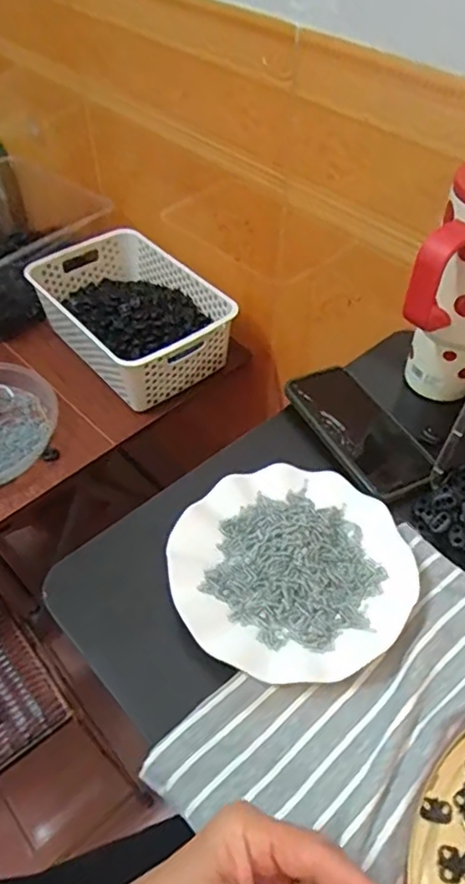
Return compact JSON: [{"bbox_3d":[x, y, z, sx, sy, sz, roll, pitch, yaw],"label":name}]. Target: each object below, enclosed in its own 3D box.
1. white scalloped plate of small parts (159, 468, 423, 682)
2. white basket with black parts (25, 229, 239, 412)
[{"bbox_3d":[0.046,0.098,0.468,0.179,0.016,0.176,0,51,0],"label":"white scalloped plate of small parts"},{"bbox_3d":[-0.158,-0.204,0.932,0.210,0.095,0.312,-30,56,-23],"label":"white basket with black parts"}]

